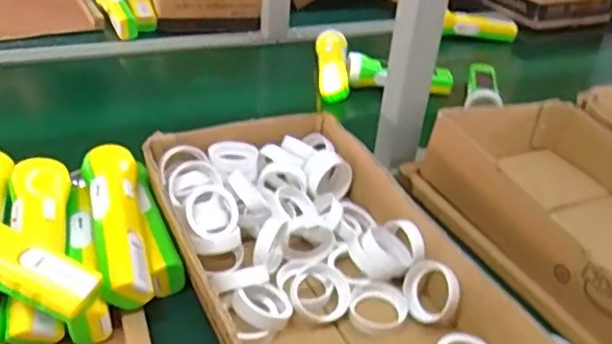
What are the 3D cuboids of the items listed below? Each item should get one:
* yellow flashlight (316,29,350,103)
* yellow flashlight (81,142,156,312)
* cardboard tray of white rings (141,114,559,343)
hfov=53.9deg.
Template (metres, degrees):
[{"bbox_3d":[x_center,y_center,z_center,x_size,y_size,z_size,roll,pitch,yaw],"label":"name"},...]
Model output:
[{"bbox_3d":[0.042,-0.174,0.955,0.046,0.040,0.144,1,52,-6],"label":"yellow flashlight"},{"bbox_3d":[-0.172,0.042,0.549,0.046,0.037,0.167,-8,51,-19],"label":"yellow flashlight"},{"bbox_3d":[0.026,0.086,0.548,0.251,0.068,0.416,-13,38,-24],"label":"cardboard tray of white rings"}]

